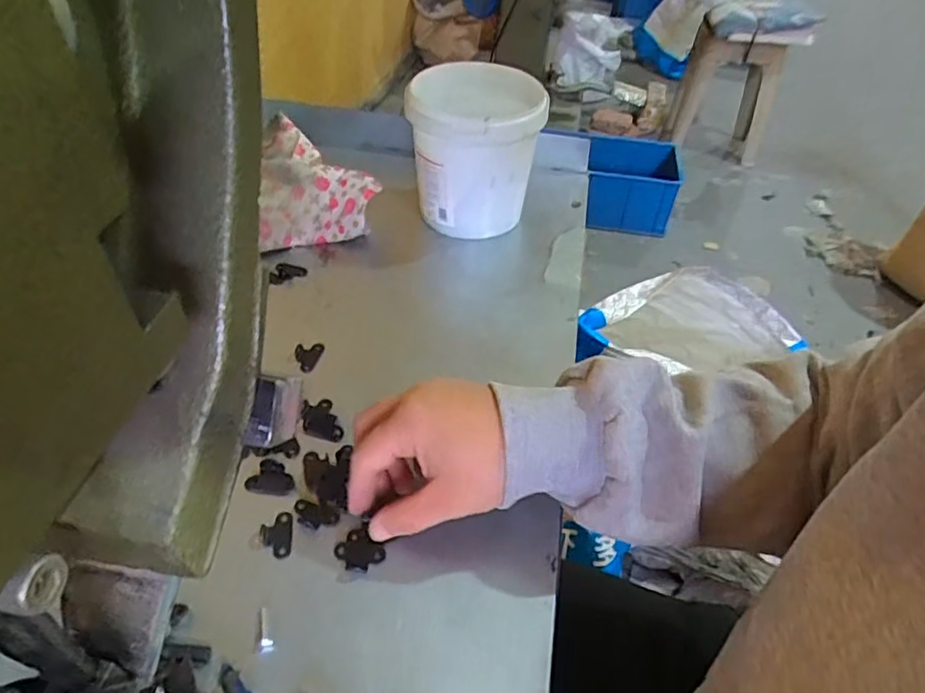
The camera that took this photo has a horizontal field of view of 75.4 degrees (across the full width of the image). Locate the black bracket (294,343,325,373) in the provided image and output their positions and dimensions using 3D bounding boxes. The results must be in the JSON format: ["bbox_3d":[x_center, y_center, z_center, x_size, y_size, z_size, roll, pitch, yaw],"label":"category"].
[{"bbox_3d":[-0.119,0.007,0.459,0.017,0.013,0.028,14,46,9],"label":"black bracket"}]

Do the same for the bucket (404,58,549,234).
[{"bbox_3d":[0.011,-0.190,0.577,0.116,0.127,0.140,6,45,1],"label":"bucket"}]

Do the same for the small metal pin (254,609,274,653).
[{"bbox_3d":[-0.104,0.147,0.312,0.009,0.004,0.024,-9,47,-13],"label":"small metal pin"}]

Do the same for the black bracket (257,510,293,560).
[{"bbox_3d":[-0.109,0.110,0.349,0.019,0.004,0.028,-6,46,-10],"label":"black bracket"}]

